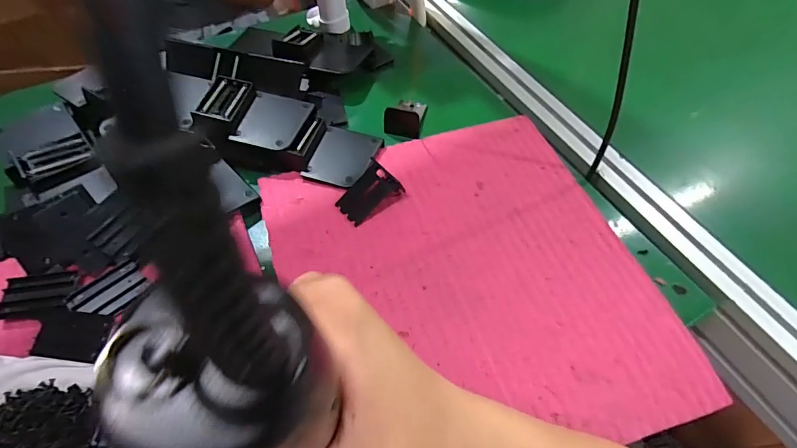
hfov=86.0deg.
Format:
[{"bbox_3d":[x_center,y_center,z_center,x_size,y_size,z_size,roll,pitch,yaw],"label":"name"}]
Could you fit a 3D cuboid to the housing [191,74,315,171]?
[{"bbox_3d":[-0.143,-0.099,0.433,0.103,0.044,0.081,6,56,4],"label":"housing"}]

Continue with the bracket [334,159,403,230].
[{"bbox_3d":[-0.028,-0.030,0.401,0.058,0.026,0.032,-37,63,-23],"label":"bracket"}]

